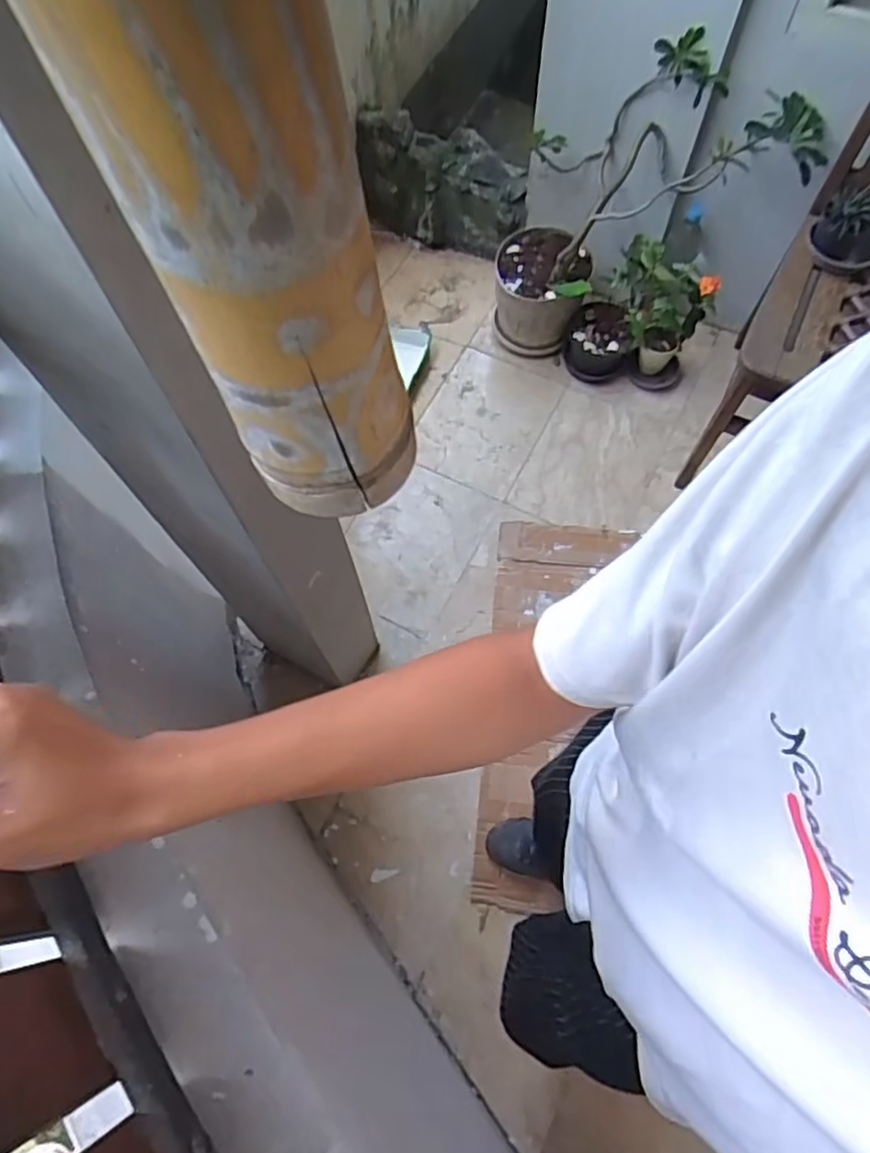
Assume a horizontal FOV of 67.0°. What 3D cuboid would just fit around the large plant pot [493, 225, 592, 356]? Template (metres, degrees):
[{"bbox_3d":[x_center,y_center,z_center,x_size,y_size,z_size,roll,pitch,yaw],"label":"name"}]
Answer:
[{"bbox_3d":[0.273,-0.740,1.745,0.227,0.283,0.221,0,66,1],"label":"large plant pot"}]

